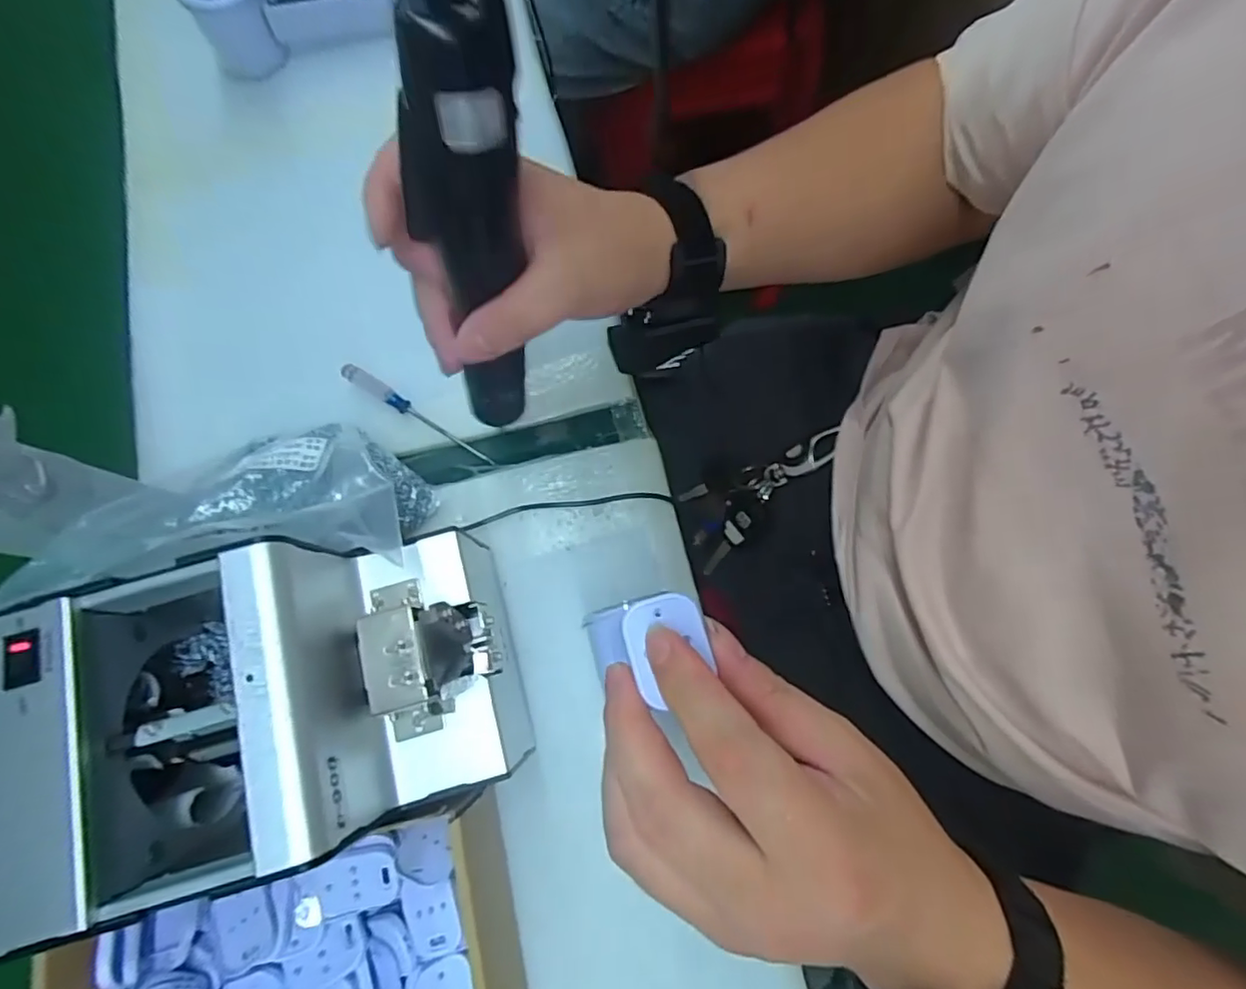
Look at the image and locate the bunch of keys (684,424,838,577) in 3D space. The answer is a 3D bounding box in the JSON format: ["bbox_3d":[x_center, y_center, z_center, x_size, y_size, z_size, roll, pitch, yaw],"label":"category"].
[{"bbox_3d":[0.101,-0.004,0.471,0.021,0.159,0.063,-21,71,-49],"label":"bunch of keys"}]

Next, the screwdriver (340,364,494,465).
[{"bbox_3d":[-0.138,-0.054,0.391,0.116,0.018,0.011,30,79,8],"label":"screwdriver"}]

